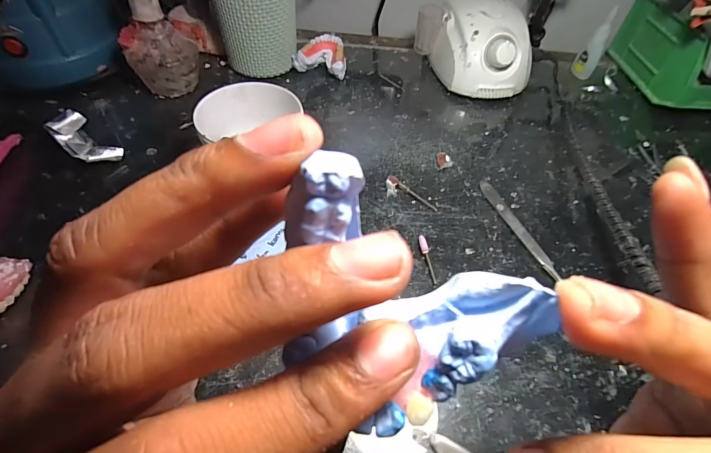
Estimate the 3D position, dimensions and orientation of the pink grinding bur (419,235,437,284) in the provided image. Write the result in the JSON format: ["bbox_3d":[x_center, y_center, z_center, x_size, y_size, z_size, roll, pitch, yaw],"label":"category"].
[{"bbox_3d":[0.060,0.027,0.303,0.006,0.006,0.044,-4,53,-7],"label":"pink grinding bur"}]

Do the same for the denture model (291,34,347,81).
[{"bbox_3d":[-0.042,-0.216,0.466,0.065,0.035,0.052,11,52,4],"label":"denture model"}]

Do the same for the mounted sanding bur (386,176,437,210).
[{"bbox_3d":[0.053,-0.030,0.344,0.053,0.011,0.016,26,55,15],"label":"mounted sanding bur"}]

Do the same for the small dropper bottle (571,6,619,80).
[{"bbox_3d":[0.309,-0.233,0.471,0.026,0.082,0.019,26,55,15],"label":"small dropper bottle"}]

